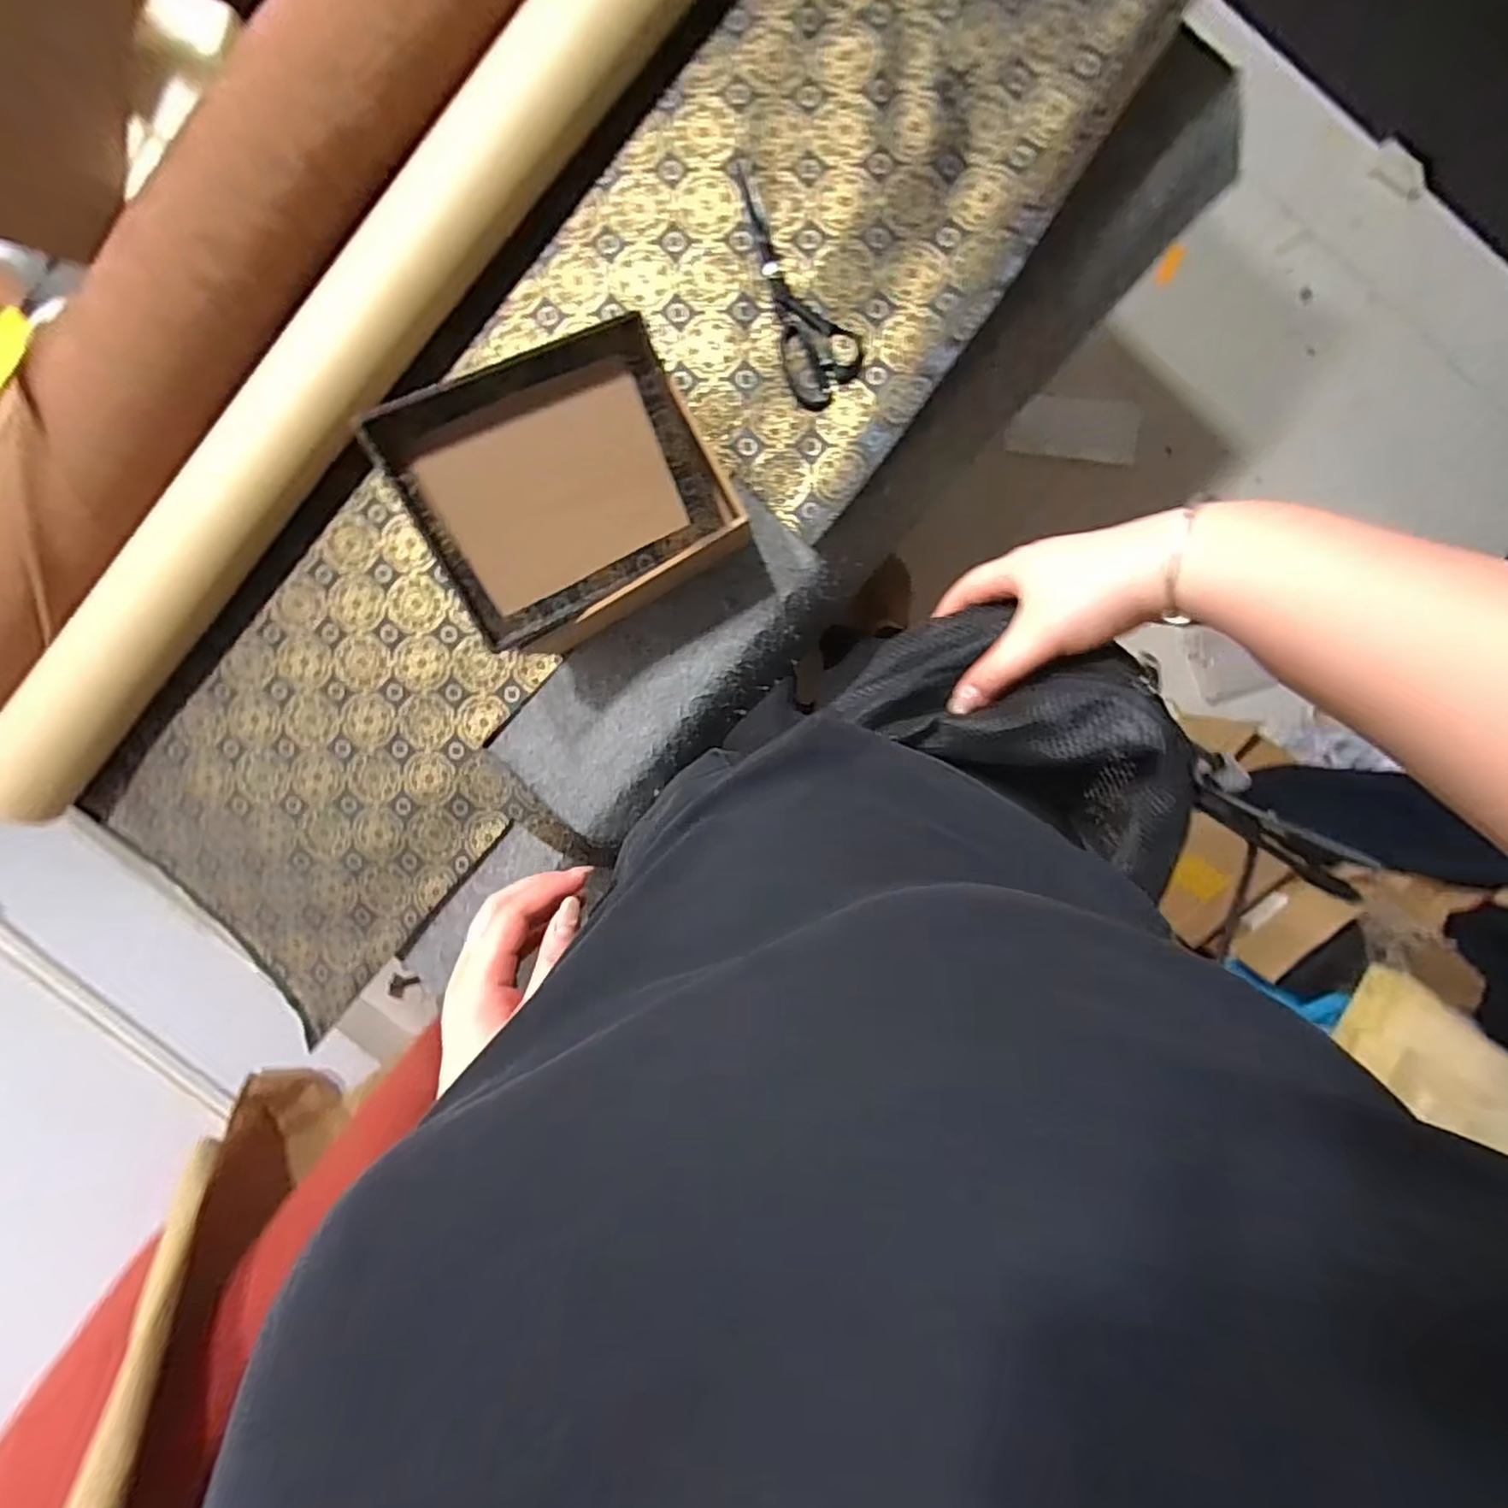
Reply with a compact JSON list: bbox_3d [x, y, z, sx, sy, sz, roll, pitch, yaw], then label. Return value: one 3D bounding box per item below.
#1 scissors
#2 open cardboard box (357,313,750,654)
[{"bbox_3d":[0.037,-0.473,0.670,0.078,0.008,0.233,-25,96,7],"label":"scissors"},{"bbox_3d":[-0.165,-0.233,0.600,0.255,0.073,0.222,-33,119,-12],"label":"open cardboard box"}]

